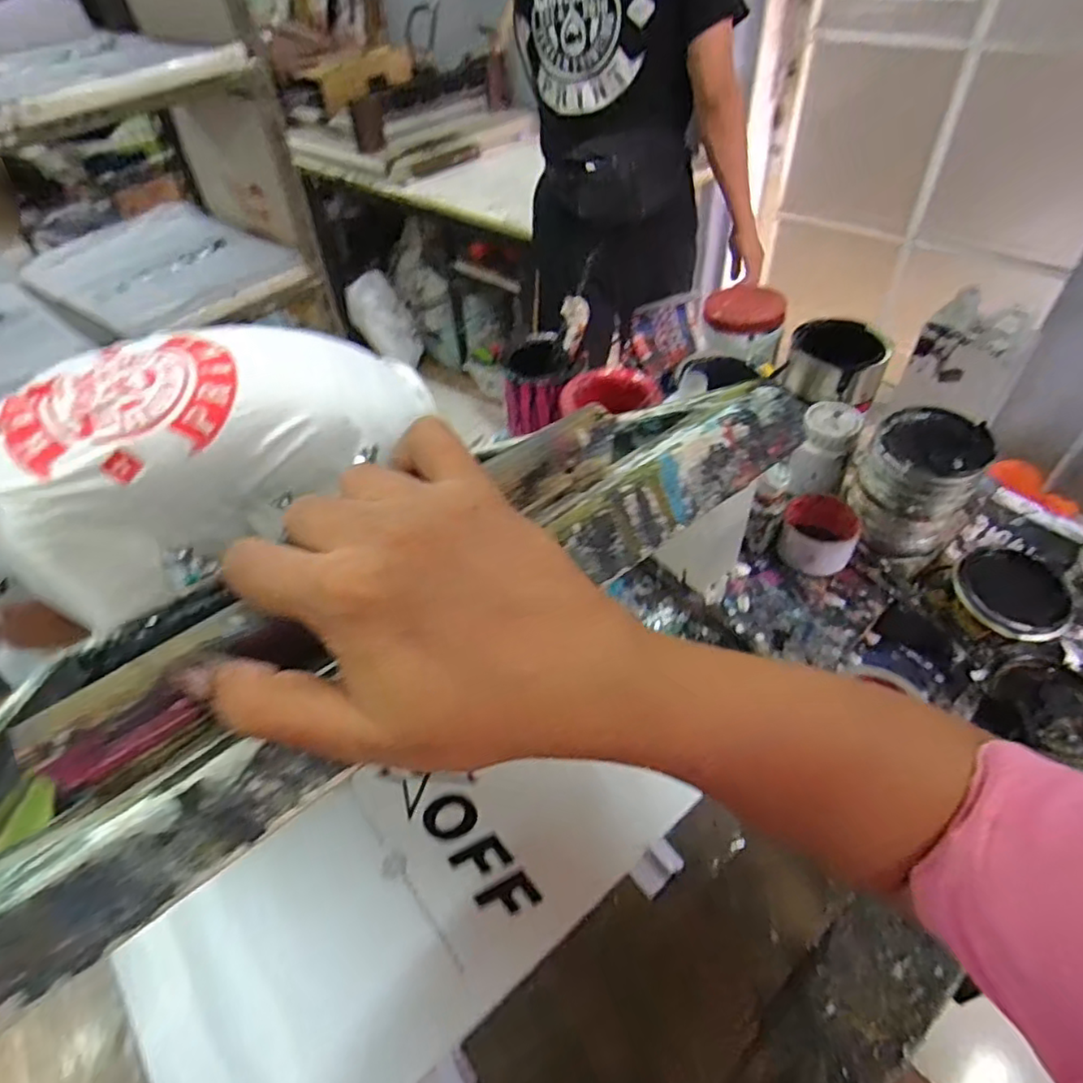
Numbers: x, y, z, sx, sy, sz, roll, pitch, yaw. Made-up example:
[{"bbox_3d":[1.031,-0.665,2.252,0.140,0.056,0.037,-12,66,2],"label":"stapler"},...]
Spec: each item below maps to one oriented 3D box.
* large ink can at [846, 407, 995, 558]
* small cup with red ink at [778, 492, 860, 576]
[{"bbox_3d":[0.393,-0.063,0.664,0.104,0.139,0.111,-2,48,3],"label":"large ink can"},{"bbox_3d":[0.295,-0.005,0.668,0.073,0.065,0.065,17,51,19],"label":"small cup with red ink"}]

